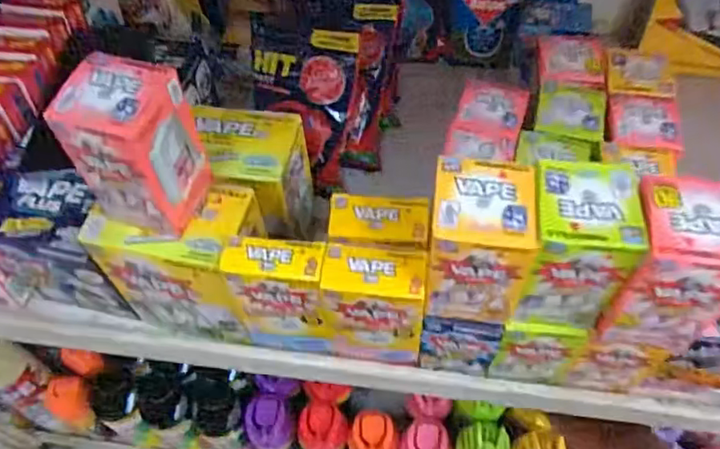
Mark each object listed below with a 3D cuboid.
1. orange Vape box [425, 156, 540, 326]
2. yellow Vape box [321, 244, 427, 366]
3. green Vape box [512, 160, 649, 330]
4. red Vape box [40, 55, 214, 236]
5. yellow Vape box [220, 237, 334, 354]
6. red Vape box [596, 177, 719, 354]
[{"bbox_3d":[0.066,0.012,0.336,0.052,0.090,0.050,5,57,6],"label":"orange Vape box"},{"bbox_3d":[0.011,0.057,0.394,0.059,0.115,0.030,4,56,5],"label":"yellow Vape box"},{"bbox_3d":[0.117,0.013,0.333,0.050,0.088,0.051,4,57,5],"label":"green Vape box"},{"bbox_3d":[-0.128,-0.041,0.347,0.051,0.100,0.058,17,59,13],"label":"red Vape box"},{"bbox_3d":[-0.050,0.049,0.396,0.061,0.109,0.026,6,57,7],"label":"yellow Vape box"},{"bbox_3d":[0.167,0.024,0.323,0.053,0.097,0.052,5,57,6],"label":"red Vape box"}]

